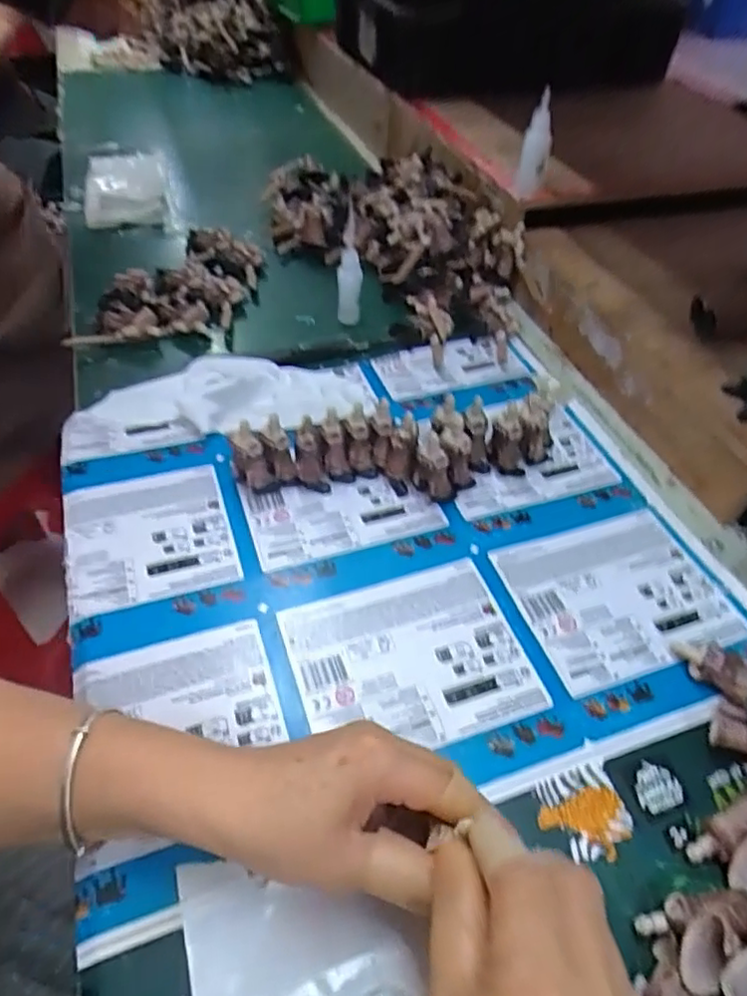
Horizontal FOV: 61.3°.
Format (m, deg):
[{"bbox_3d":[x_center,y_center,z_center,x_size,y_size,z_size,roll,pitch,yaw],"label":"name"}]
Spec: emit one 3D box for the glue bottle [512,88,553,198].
[{"bbox_3d":[0.156,-0.336,0.606,0.027,0.088,0.031,14,49,8],"label":"glue bottle"}]

